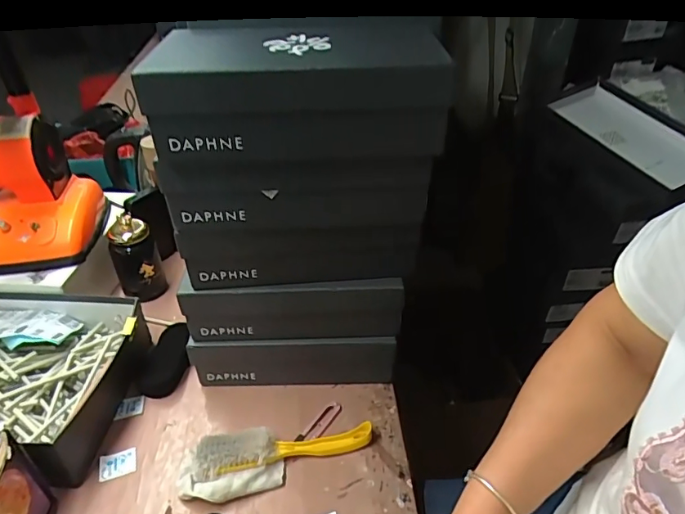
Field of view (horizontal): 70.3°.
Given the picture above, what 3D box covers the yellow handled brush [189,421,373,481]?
[{"bbox_3d":[-0.079,0.248,0.646,0.235,0.038,0.050,-7,38,-9],"label":"yellow handled brush"}]

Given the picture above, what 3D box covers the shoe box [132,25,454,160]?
[{"bbox_3d":[-0.052,-0.174,0.509,0.308,0.097,0.176,-1,37,-2],"label":"shoe box"}]

